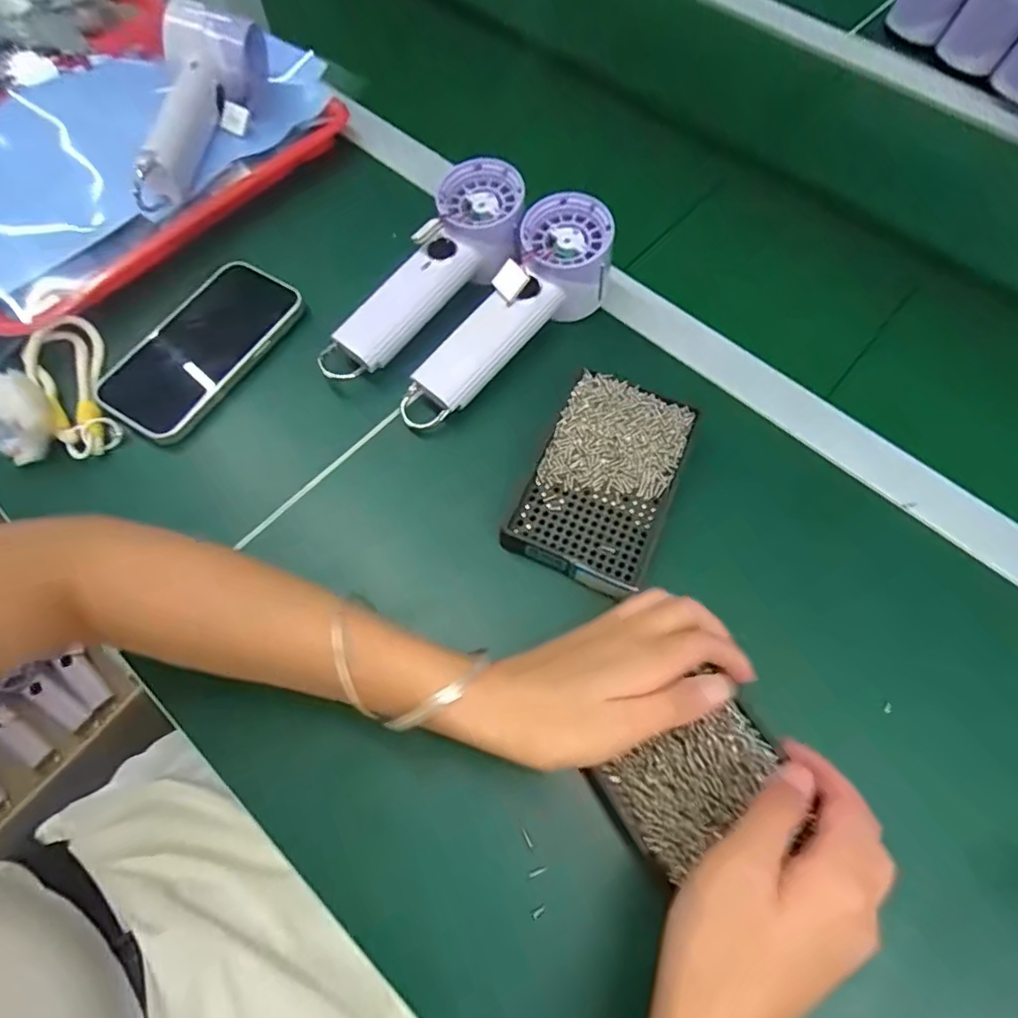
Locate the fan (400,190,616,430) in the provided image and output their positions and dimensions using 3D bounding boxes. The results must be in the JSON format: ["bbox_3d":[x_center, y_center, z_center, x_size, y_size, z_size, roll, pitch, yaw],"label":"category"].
[{"bbox_3d":[-0.001,-0.131,0.404,0.060,0.058,0.197,40,85,17],"label":"fan"}]

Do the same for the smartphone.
[{"bbox_3d":[-0.216,-0.115,0.401,0.069,0.016,0.140,33,68,13],"label":"smartphone"}]

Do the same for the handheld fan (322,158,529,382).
[{"bbox_3d":[-0.060,-0.166,0.413,0.062,0.044,0.193,43,92,18],"label":"handheld fan"}]

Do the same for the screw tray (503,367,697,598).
[{"bbox_3d":[0.061,-0.020,0.361,0.083,0.022,0.132,25,67,10],"label":"screw tray"}]

